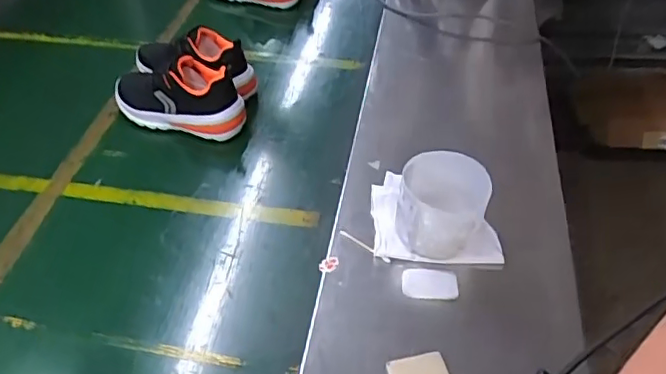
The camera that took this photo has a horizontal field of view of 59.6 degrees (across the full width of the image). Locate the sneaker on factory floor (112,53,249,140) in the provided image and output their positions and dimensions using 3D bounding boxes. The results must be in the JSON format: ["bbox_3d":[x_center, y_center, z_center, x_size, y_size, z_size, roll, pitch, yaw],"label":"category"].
[{"bbox_3d":[-0.229,-0.132,0.847,0.196,0.120,0.081,12,47,14],"label":"sneaker on factory floor"}]

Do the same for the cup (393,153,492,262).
[{"bbox_3d":[0.122,0.023,0.646,0.096,0.087,0.085,8,46,10],"label":"cup"}]

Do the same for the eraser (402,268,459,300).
[{"bbox_3d":[0.103,0.102,0.617,0.058,0.008,0.038,3,45,5],"label":"eraser"}]

